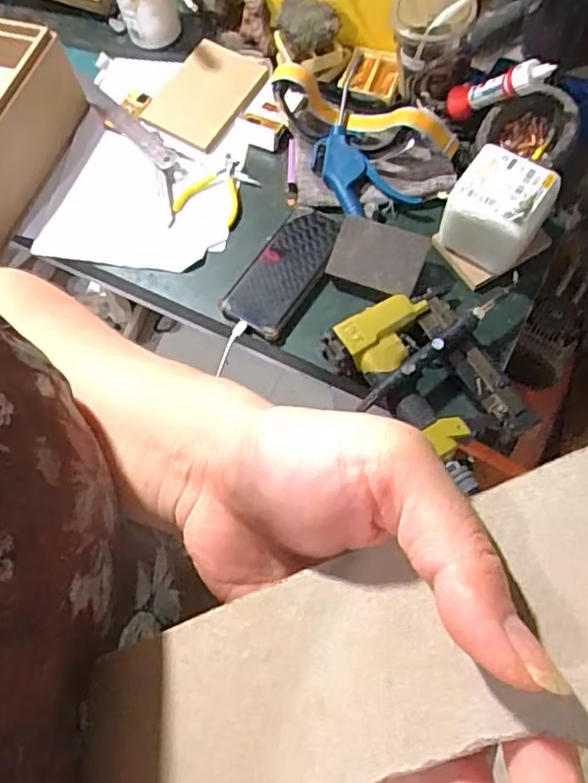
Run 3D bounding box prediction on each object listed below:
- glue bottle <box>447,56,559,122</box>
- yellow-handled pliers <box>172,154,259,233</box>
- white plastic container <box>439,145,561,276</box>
[{"bbox_3d":[0.224,-0.335,0.686,0.035,0.035,0.121,-42,24,-22],"label":"glue bottle"},{"bbox_3d":[-0.095,-0.239,0.761,0.079,0.023,0.107,23,61,15],"label":"yellow-handled pliers"},{"bbox_3d":[0.209,-0.188,0.650,0.097,0.082,0.091,32,64,19],"label":"white plastic container"}]

